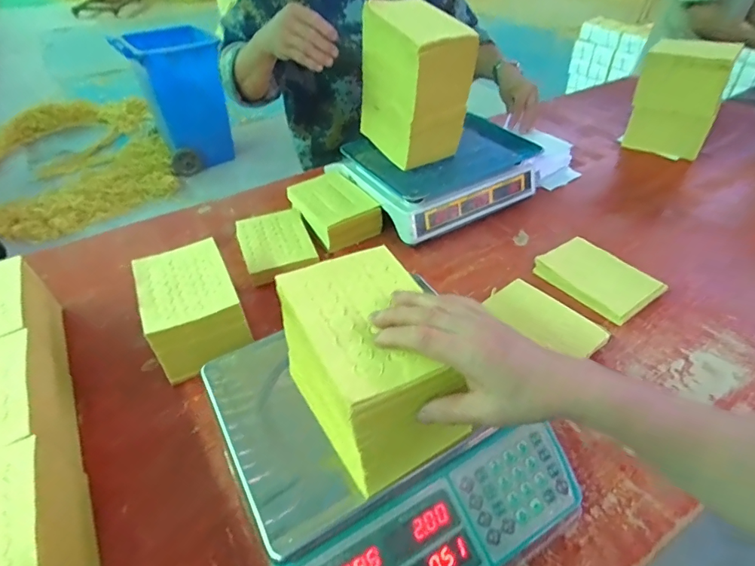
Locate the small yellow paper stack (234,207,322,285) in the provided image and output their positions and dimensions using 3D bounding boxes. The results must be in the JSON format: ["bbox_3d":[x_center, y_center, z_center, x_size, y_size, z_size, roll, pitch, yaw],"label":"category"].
[{"bbox_3d":[-0.181,-0.071,0.799,0.118,0.030,0.172,-17,45,-17],"label":"small yellow paper stack"}]

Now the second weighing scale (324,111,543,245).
[{"bbox_3d":[0.127,-0.223,0.890,0.343,0.091,0.241,-23,47,-22],"label":"second weighing scale"}]

